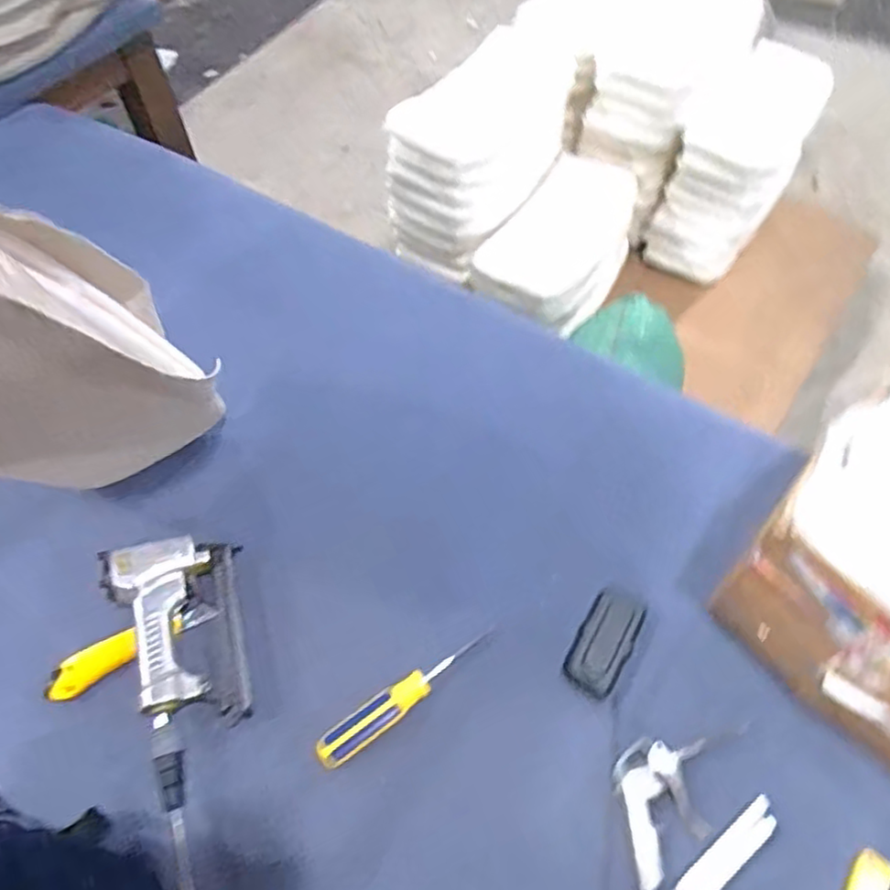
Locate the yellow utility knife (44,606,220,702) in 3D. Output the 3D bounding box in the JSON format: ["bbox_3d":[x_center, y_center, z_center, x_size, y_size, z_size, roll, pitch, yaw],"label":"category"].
[{"bbox_3d":[-0.319,0.202,0.663,0.165,0.020,0.034,-30,60,-14],"label":"yellow utility knife"}]

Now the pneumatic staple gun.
[{"bbox_3d":[-0.250,0.206,0.642,0.122,0.065,0.247,-22,58,-9],"label":"pneumatic staple gun"}]

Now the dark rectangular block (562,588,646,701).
[{"bbox_3d":[0.162,0.195,0.652,0.051,0.016,0.112,28,63,21],"label":"dark rectangular block"}]

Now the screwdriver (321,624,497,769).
[{"bbox_3d":[-0.036,0.242,0.629,0.190,0.027,0.029,-32,60,-15],"label":"screwdriver"}]

